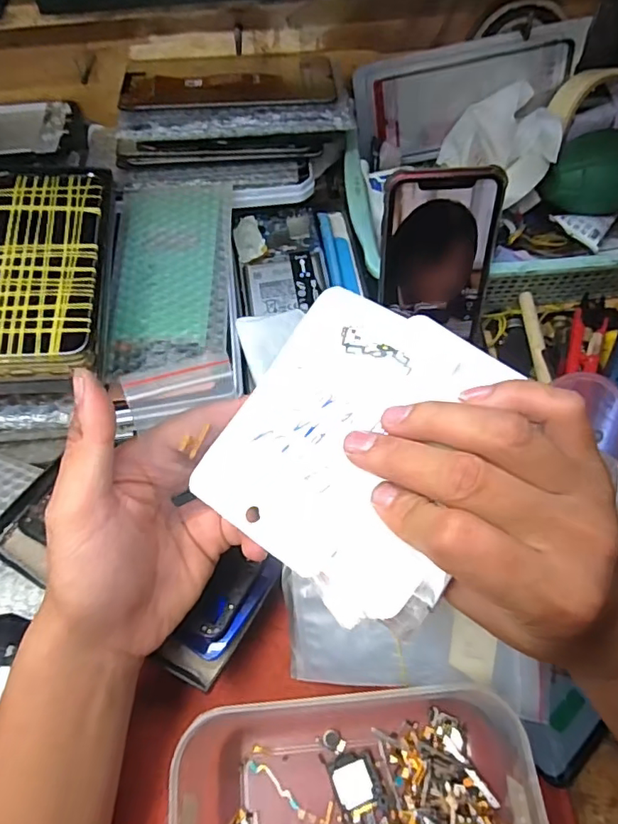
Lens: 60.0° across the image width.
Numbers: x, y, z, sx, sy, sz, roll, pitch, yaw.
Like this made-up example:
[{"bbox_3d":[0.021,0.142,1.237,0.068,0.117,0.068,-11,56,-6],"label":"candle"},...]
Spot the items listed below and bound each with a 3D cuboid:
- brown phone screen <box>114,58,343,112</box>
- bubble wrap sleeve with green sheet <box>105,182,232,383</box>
[{"bbox_3d":[-0.060,-0.254,0.412,0.158,0.012,0.072,-4,52,-3],"label":"brown phone screen"},{"bbox_3d":[-0.100,-0.102,0.389,0.084,0.017,0.166,-3,62,1],"label":"bubble wrap sleeve with green sheet"}]

